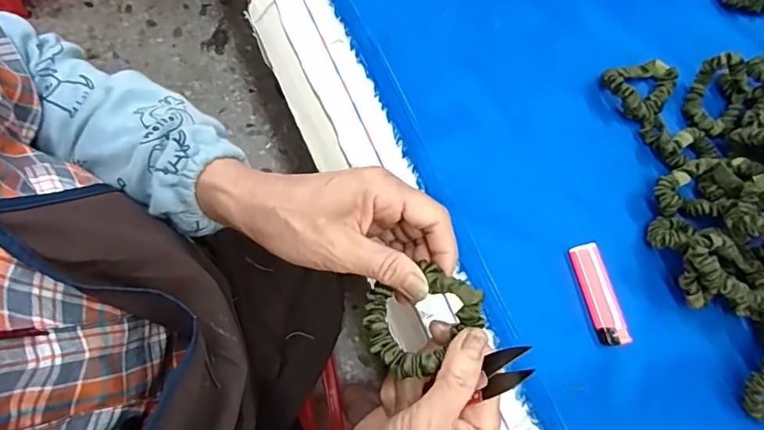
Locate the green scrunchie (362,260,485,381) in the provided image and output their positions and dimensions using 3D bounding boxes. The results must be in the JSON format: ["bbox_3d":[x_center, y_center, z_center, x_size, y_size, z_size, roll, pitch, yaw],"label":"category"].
[{"bbox_3d":[0.024,0.059,0.283,0.065,0.023,0.052,-19,77,-6],"label":"green scrunchie"}]

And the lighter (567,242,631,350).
[{"bbox_3d":[0.172,0.063,0.399,0.023,0.014,0.079,-11,77,-9],"label":"lighter"}]

